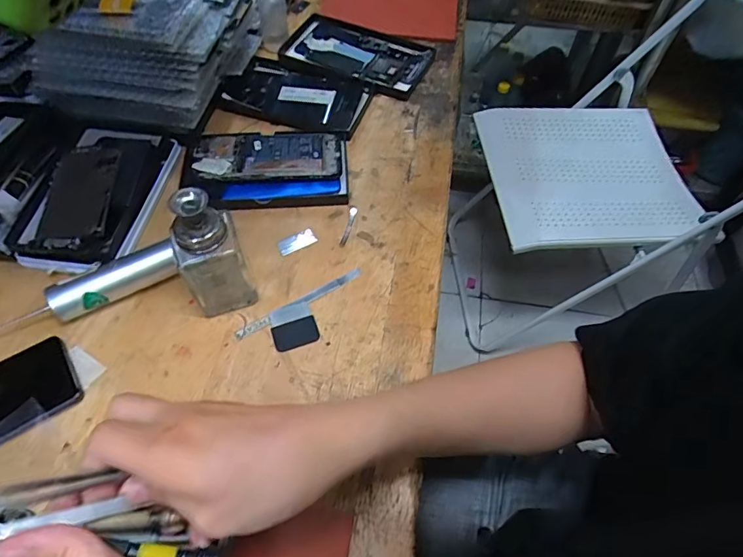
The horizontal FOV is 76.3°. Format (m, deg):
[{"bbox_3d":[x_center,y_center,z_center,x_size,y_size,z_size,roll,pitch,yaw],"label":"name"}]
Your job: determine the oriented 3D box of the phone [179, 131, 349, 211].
[{"bbox_3d":[-0.114,-0.122,0.515,0.173,0.021,0.111,-1,57,-2],"label":"phone"}]

